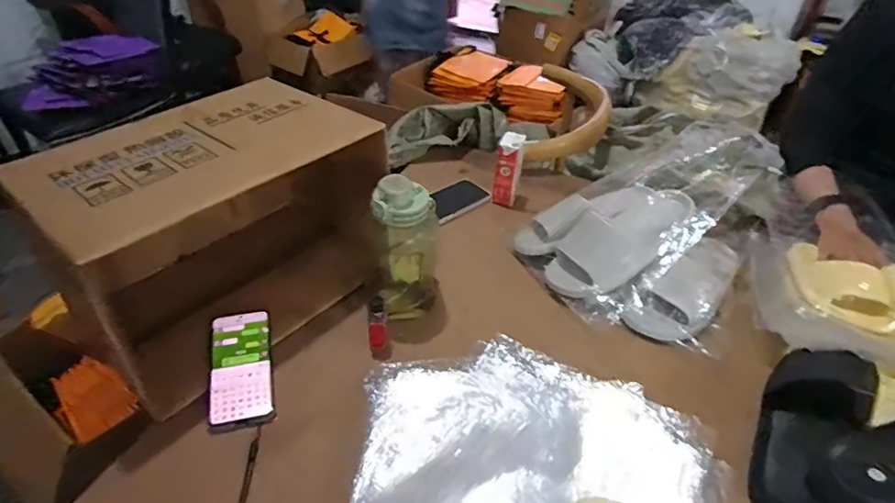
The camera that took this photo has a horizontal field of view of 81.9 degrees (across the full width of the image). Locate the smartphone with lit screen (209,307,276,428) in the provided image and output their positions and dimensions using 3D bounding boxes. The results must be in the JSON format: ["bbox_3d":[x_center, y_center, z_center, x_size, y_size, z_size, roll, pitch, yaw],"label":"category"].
[{"bbox_3d":[-0.268,0.148,0.670,0.073,0.009,0.164,-10,49,-12],"label":"smartphone with lit screen"}]

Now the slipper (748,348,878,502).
[{"bbox_3d":[0.437,0.207,0.623,0.099,0.073,0.240,27,69,27],"label":"slipper"}]

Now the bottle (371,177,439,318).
[{"bbox_3d":[-0.060,-0.004,0.737,0.089,0.222,0.096,4,40,1],"label":"bottle"}]

